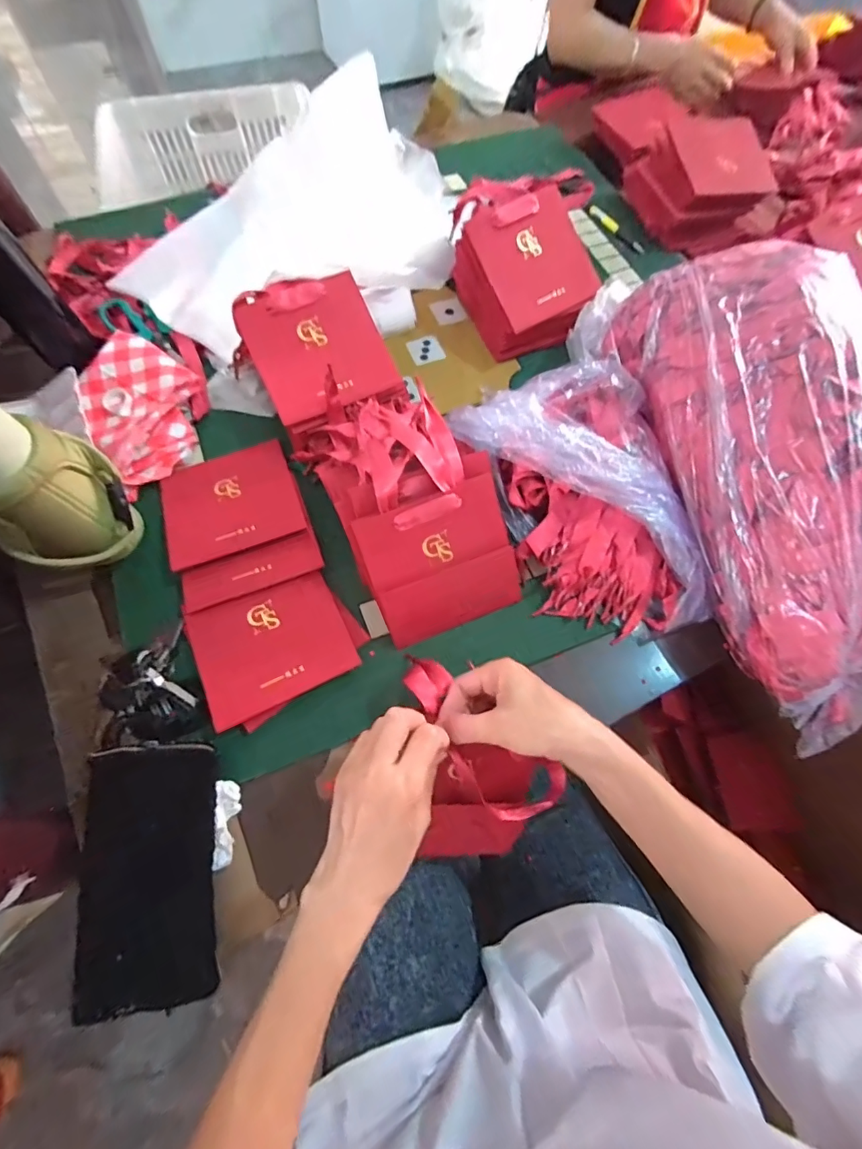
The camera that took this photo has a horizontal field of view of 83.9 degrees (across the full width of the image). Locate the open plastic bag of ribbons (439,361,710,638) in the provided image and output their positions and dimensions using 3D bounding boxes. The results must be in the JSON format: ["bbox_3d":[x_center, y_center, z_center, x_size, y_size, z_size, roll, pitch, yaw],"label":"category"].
[{"bbox_3d":[0.165,-0.075,0.493,0.197,0.105,0.277,-18,68,-10],"label":"open plastic bag of ribbons"}]

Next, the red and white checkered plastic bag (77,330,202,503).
[{"bbox_3d":[-0.343,-0.203,0.571,0.134,0.043,0.198,-33,71,-15],"label":"red and white checkered plastic bag"}]

